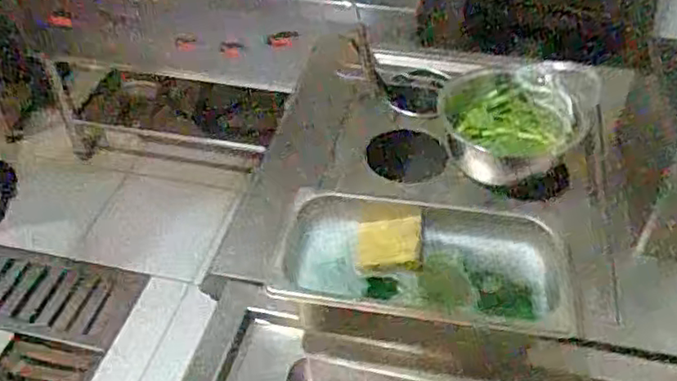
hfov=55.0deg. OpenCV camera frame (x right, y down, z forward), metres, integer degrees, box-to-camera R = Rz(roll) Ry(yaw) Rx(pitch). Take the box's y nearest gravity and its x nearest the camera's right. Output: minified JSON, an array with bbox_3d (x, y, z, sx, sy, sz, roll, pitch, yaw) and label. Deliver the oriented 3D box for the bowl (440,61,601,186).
[{"bbox_3d":[0.265,-0.117,0.989,0.222,0.096,0.216,15,46,16],"label":"bowl"}]

